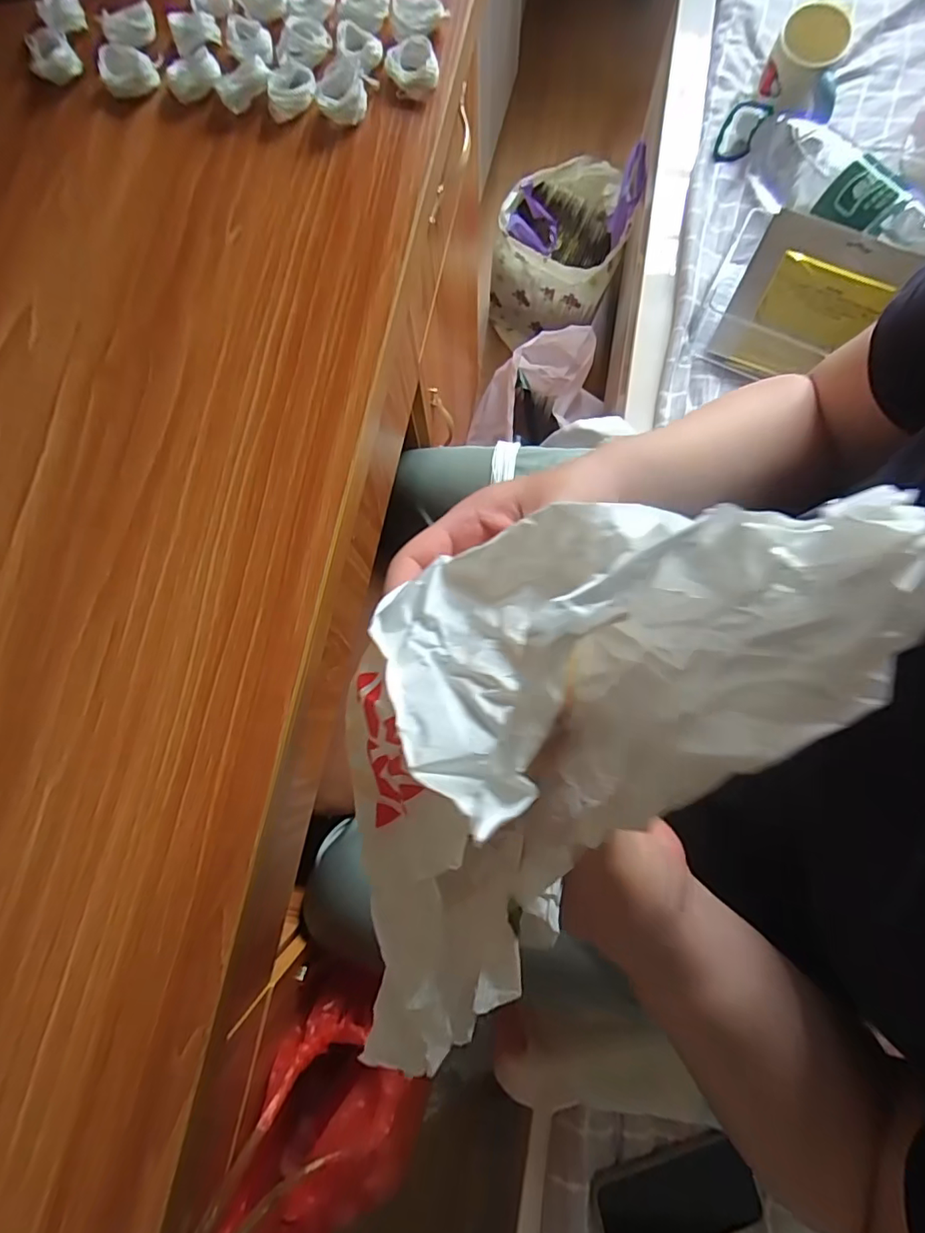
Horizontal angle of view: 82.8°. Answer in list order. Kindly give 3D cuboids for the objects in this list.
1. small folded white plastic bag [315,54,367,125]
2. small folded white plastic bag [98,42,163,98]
[{"bbox_3d":[-0.069,-0.298,0.296,0.027,0.011,0.029,-2,79,0],"label":"small folded white plastic bag"},{"bbox_3d":[-0.196,-0.321,0.307,0.034,0.009,0.024,-2,79,0],"label":"small folded white plastic bag"}]

